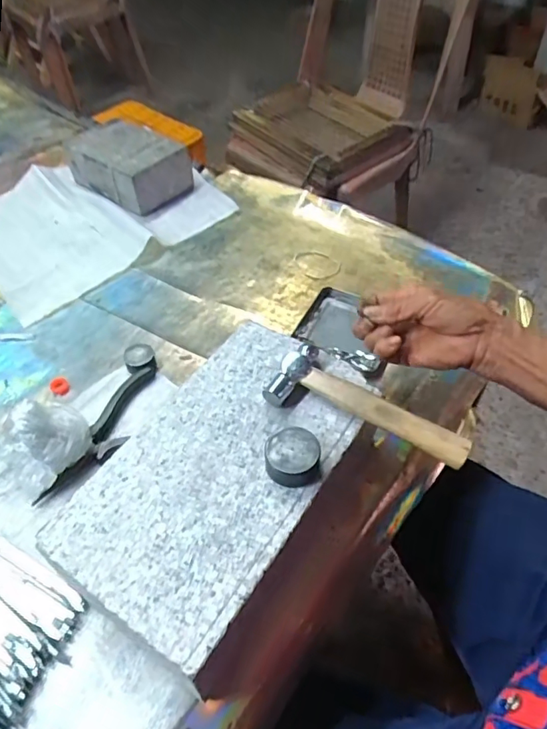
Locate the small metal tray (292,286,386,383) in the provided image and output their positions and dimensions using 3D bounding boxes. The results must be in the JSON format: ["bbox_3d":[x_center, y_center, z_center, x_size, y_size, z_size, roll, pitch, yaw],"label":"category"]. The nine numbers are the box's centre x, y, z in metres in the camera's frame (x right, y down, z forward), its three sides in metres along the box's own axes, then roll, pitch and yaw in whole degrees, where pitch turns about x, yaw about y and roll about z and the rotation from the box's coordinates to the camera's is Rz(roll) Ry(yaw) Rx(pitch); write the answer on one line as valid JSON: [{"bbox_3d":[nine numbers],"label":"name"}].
[{"bbox_3d":[0.083,-0.038,0.552,0.115,0.014,0.084,30,56,28],"label":"small metal tray"}]

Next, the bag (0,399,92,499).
[{"bbox_3d":[-0.193,0.065,0.434,0.055,0.064,0.073,34,58,30],"label":"bag"}]

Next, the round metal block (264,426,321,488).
[{"bbox_3d":[0.013,0.065,0.359,0.037,0.021,0.040,-2,50,2],"label":"round metal block"}]

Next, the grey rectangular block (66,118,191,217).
[{"bbox_3d":[-0.209,-0.292,0.752,0.161,0.067,0.113,30,56,28],"label":"grey rectangular block"}]

